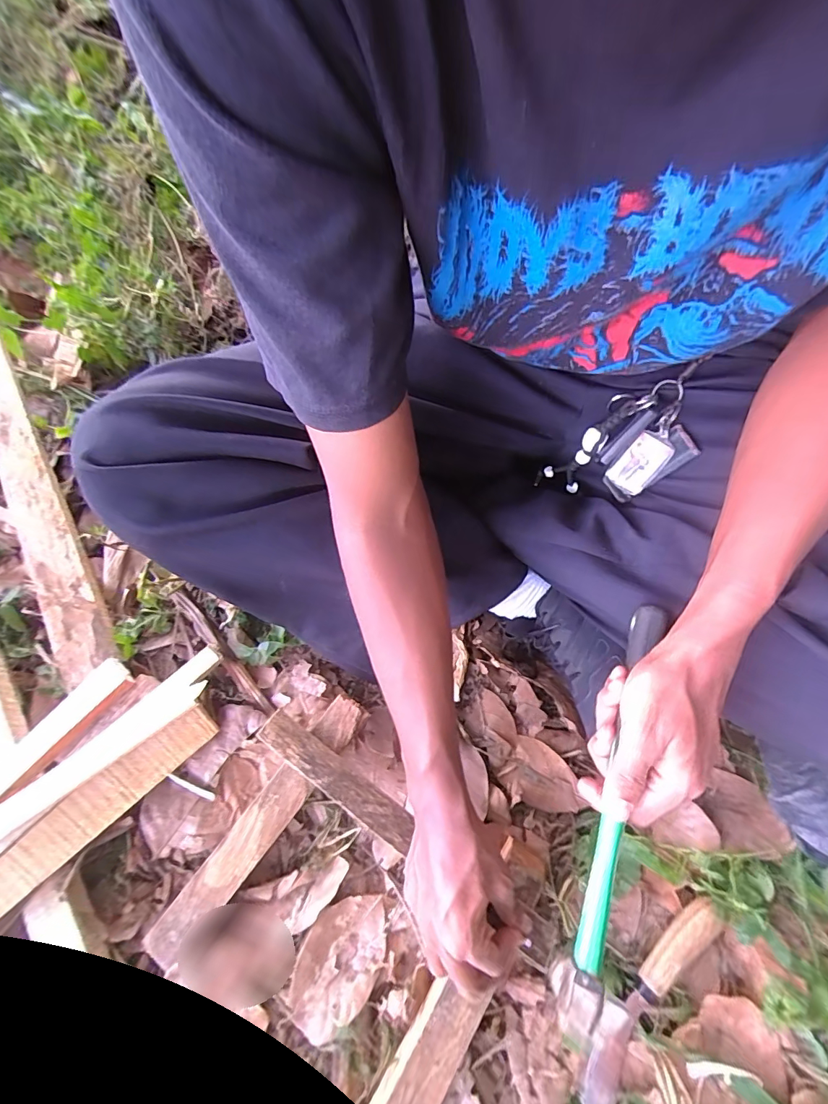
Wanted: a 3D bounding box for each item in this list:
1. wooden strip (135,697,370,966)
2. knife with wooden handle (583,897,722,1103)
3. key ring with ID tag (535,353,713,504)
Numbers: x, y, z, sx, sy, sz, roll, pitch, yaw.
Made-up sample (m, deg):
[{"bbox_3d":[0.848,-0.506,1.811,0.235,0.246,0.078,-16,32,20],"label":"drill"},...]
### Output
[{"bbox_3d":[-0.143,0.253,0.413,0.041,0.019,0.265,34,74,15],"label":"wooden strip"},{"bbox_3d":[0.193,0.374,0.360,0.032,0.017,0.191,37,75,16],"label":"knife with wooden handle"},{"bbox_3d":[0.200,-0.096,0.408,0.024,0.155,0.083,-8,61,-46],"label":"key ring with ID tag"}]

